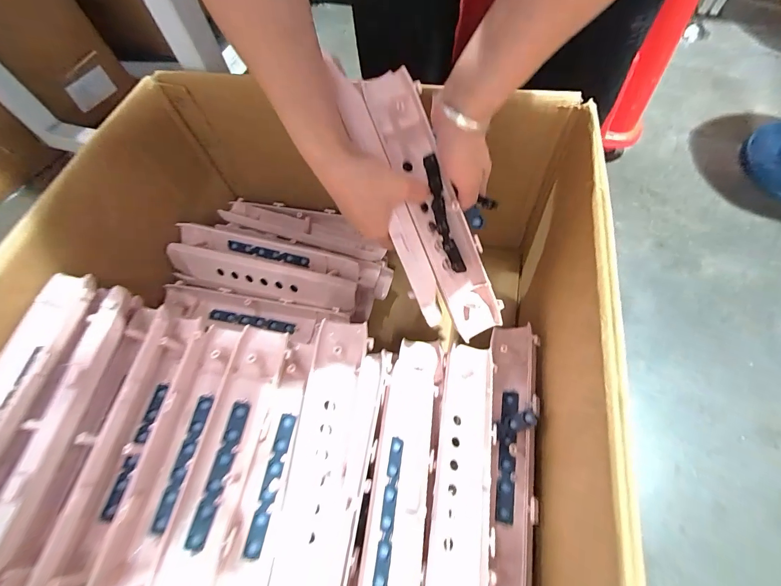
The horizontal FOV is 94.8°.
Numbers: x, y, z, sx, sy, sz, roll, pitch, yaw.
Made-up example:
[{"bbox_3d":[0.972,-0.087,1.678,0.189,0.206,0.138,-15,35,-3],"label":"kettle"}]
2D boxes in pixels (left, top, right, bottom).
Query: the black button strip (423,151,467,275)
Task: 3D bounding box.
[{"bbox_3d":[0.055,-0.082,0.377,0.015,0.013,0.123,-17,98,-6],"label":"black button strip"}]

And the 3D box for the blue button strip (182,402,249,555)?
[{"bbox_3d":[-0.161,0.168,0.338,0.015,0.004,0.126,17,67,-12],"label":"blue button strip"}]

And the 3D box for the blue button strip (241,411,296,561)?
[{"bbox_3d":[-0.116,0.184,0.351,0.014,0.007,0.125,7,63,7],"label":"blue button strip"}]

